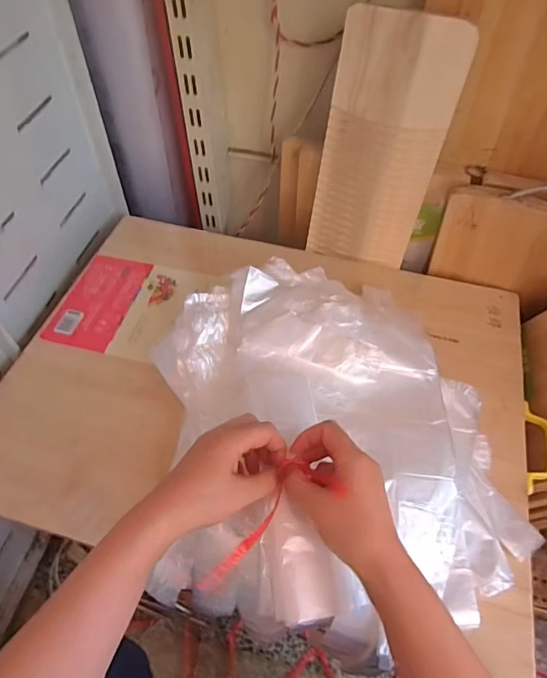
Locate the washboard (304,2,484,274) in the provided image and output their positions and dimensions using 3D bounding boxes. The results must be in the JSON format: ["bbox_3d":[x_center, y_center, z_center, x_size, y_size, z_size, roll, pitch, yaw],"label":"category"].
[{"bbox_3d":[0.146,-0.252,0.655,0.152,0.335,0.012,15,43,8],"label":"washboard"}]

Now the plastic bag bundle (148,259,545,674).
[{"bbox_3d":[0.066,0.073,0.533,0.373,0.108,0.411,-2,53,-2],"label":"plastic bag bundle"}]

